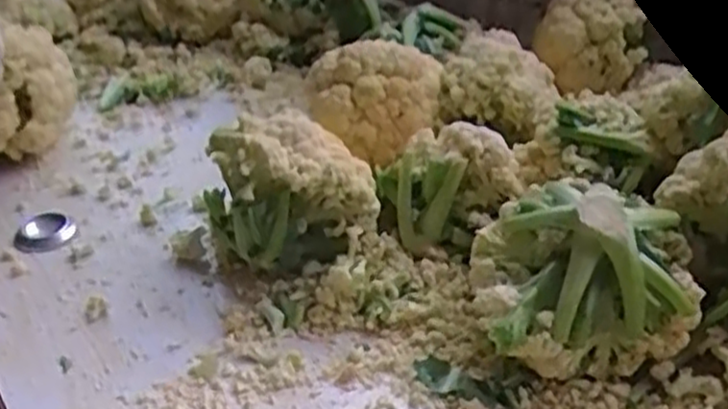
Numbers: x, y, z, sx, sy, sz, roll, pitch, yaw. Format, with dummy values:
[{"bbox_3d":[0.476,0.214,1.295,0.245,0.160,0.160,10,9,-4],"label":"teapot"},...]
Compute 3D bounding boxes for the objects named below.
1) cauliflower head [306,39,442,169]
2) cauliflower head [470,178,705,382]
[{"bbox_3d":[0.009,-0.112,0.828,0.141,0.099,0.099,4,33,8],"label":"cauliflower head"},{"bbox_3d":[0.172,0.057,0.622,0.164,0.148,0.129,-5,34,-5],"label":"cauliflower head"}]

